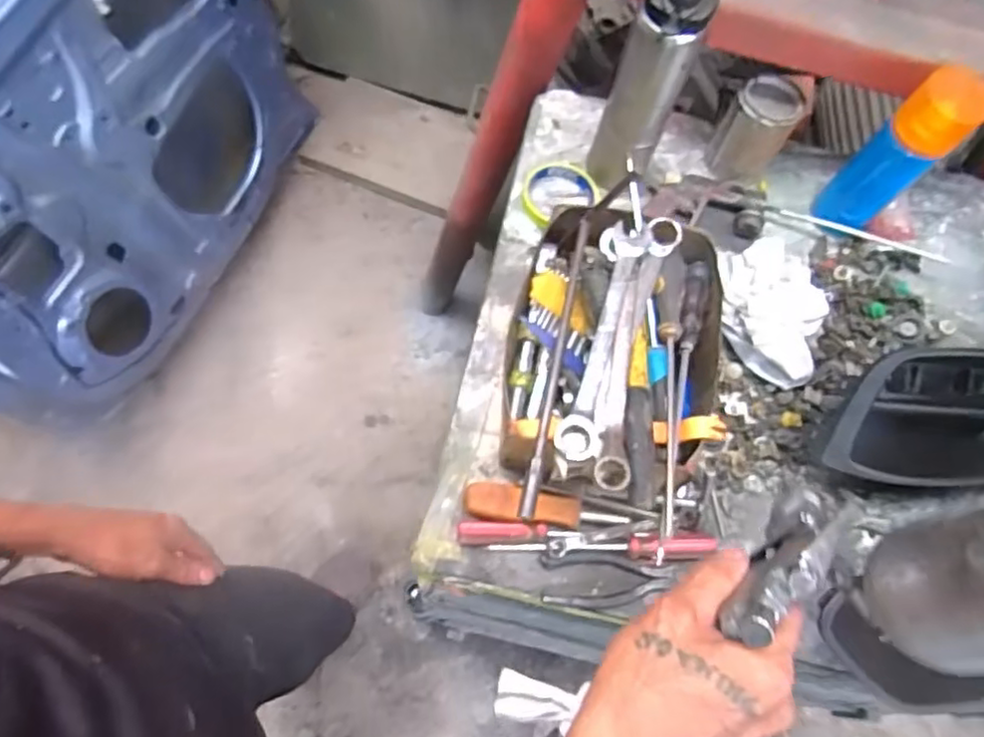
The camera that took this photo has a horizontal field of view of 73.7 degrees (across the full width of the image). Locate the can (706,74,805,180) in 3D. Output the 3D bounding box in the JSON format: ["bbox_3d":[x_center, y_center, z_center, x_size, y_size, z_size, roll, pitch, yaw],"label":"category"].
[{"bbox_3d":[0.303,-0.275,0.756,0.070,0.100,0.072,2,68,-4],"label":"can"}]

